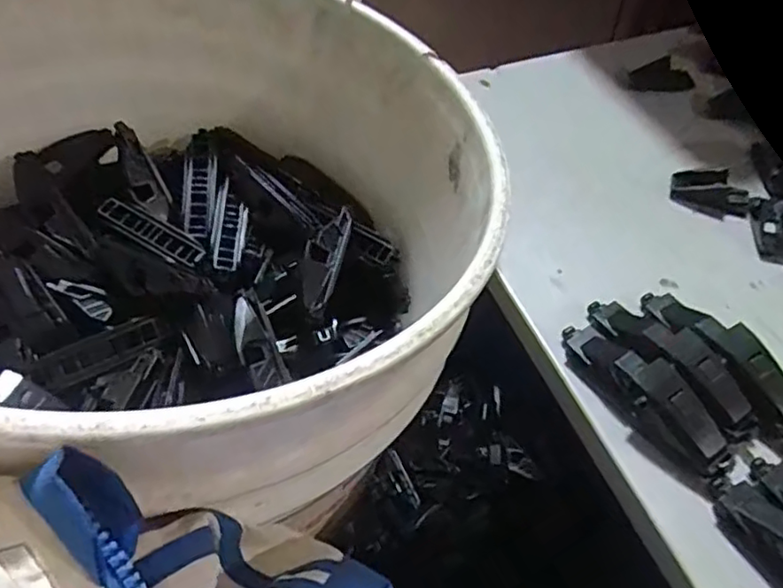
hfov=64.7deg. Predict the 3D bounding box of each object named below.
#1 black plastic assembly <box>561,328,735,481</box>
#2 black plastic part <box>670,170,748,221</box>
[{"bbox_3d":[0.103,0.040,0.253,0.021,0.024,0.077,-34,59,-24],"label":"black plastic assembly"},{"bbox_3d":[0.172,-0.055,0.333,0.039,0.015,0.021,17,54,13],"label":"black plastic part"}]

